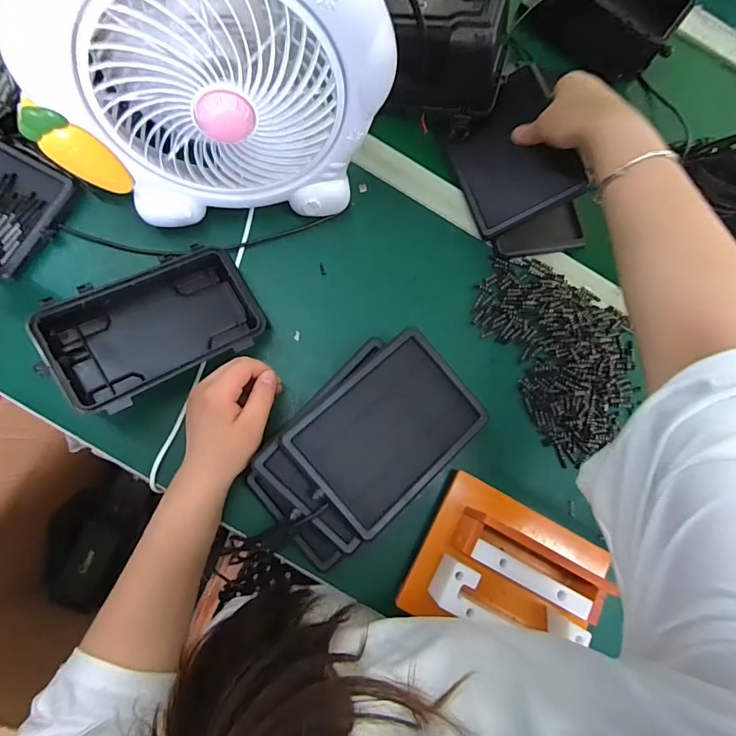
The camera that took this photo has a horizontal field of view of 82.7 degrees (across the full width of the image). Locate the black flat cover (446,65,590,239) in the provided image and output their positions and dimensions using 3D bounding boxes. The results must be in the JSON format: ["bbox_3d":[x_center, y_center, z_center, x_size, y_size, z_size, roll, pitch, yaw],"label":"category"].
[{"bbox_3d":[0.152,-0.231,0.452,0.110,0.014,0.154,-21,80,28],"label":"black flat cover"}]

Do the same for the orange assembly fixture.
[{"bbox_3d":[0.129,0.193,0.376,0.161,0.045,0.134,29,77,0],"label":"orange assembly fixture"}]

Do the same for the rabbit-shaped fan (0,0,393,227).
[{"bbox_3d":[-0.112,-0.210,0.298,0.259,0.302,0.092,-8,80,-8],"label":"rabbit-shaped fan"}]

